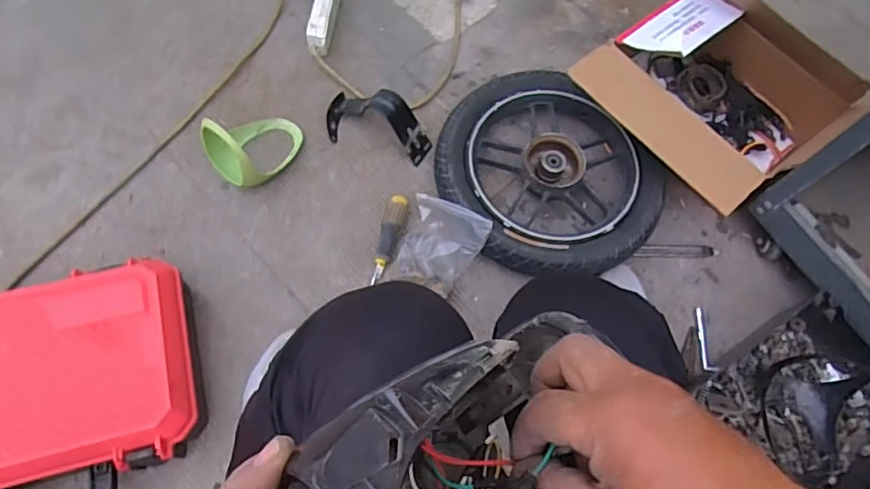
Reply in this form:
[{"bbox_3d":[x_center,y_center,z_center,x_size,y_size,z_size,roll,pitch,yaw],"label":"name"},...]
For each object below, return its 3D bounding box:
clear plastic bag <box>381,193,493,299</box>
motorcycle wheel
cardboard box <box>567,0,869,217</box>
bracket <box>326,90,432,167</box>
[{"bbox_3d":[0.005,0.006,0.839,0.121,0.085,0.139,21,68,5],"label":"clear plastic bag"},{"bbox_3d":[0.165,-0.101,0.907,0.298,0.081,0.350,-30,73,-15],"label":"motorcycle wheel"},{"bbox_3d":[0.417,-0.219,0.912,0.316,0.177,0.315,-39,75,-17],"label":"cardboard box"},{"bbox_3d":[-0.094,-0.200,0.915,0.186,0.090,0.085,24,68,6],"label":"bracket"}]

